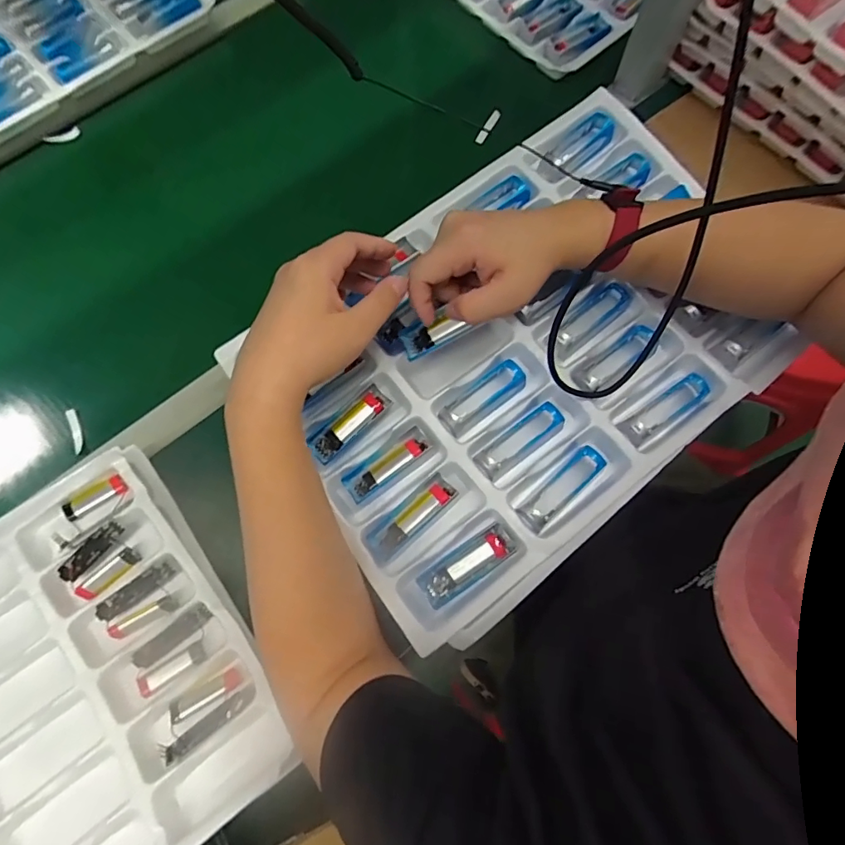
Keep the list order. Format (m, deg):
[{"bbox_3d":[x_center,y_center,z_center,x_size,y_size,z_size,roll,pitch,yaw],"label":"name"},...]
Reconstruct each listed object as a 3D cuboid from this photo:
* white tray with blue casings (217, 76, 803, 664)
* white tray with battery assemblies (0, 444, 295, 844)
[{"bbox_3d":[0.090,-0.073,0.438,0.432,0.047,0.311,-36,76,-8],"label":"white tray with blue casings"},{"bbox_3d":[-0.362,0.265,0.395,0.464,0.056,0.326,-37,76,-9],"label":"white tray with battery assemblies"}]

